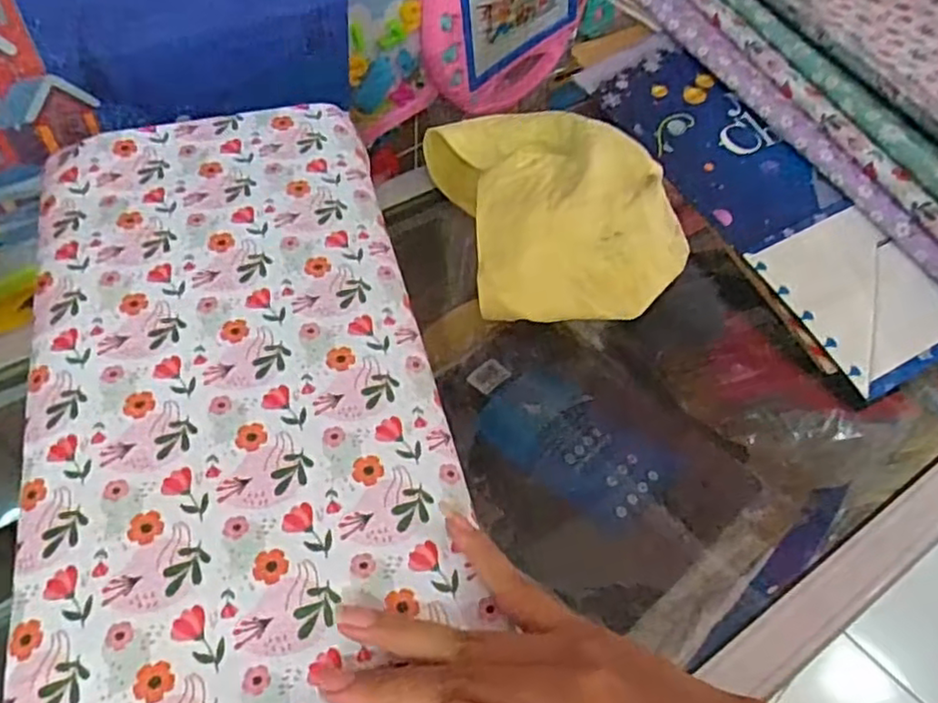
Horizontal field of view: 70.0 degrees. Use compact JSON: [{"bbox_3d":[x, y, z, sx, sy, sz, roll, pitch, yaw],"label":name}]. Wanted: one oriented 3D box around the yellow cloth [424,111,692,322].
[{"bbox_3d":[0.063,-0.103,0.439,0.153,0.057,0.166,-7,57,-10],"label":"yellow cloth"}]

